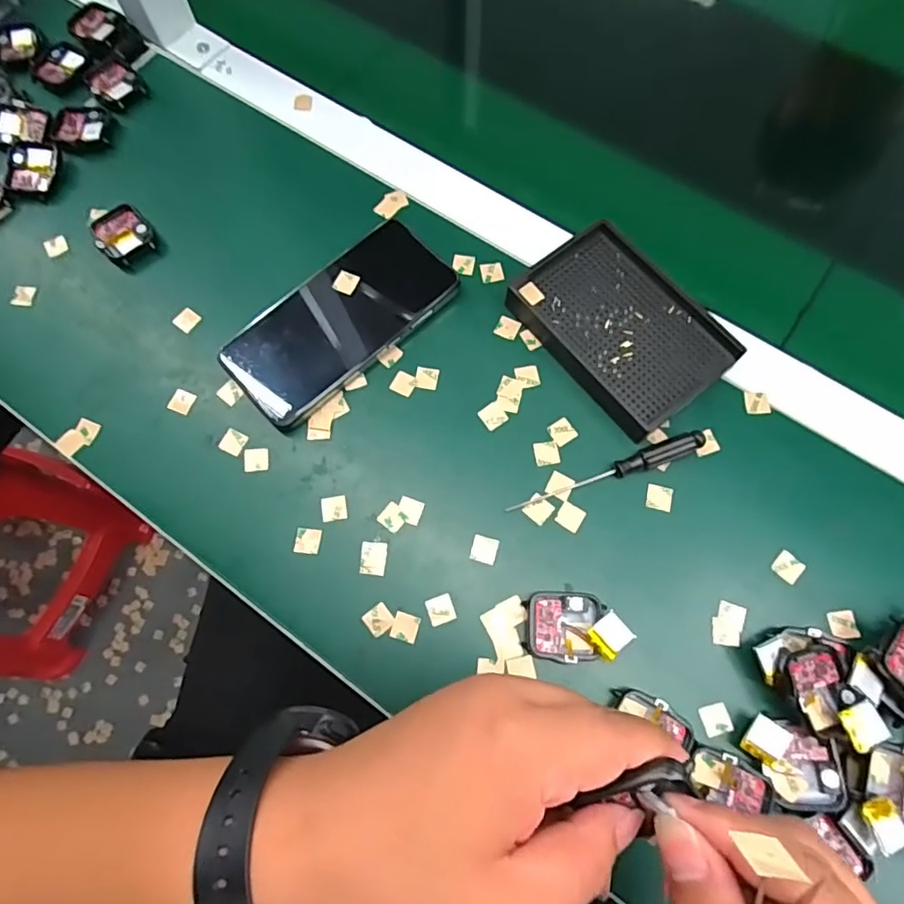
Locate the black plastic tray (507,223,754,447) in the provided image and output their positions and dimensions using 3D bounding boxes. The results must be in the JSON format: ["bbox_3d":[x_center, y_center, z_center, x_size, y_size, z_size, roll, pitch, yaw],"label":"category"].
[{"bbox_3d":[0.115,-0.086,0.383,0.093,0.023,0.137,-36,74,-11],"label":"black plastic tray"}]

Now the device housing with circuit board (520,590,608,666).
[{"bbox_3d":[0.065,0.102,0.329,0.043,0.013,0.039,7,71,3],"label":"device housing with circuit board"}]

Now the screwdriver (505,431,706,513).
[{"bbox_3d":[0.099,0.015,0.354,0.130,0.014,0.012,-21,72,-7],"label":"screwdriver"}]

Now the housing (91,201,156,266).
[{"bbox_3d":[-0.243,-0.162,0.414,0.039,0.014,0.040,-37,75,-12],"label":"housing"}]

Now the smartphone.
[{"bbox_3d":[-0.078,-0.092,0.389,0.161,0.009,0.079,-42,82,-10],"label":"smartphone"}]

